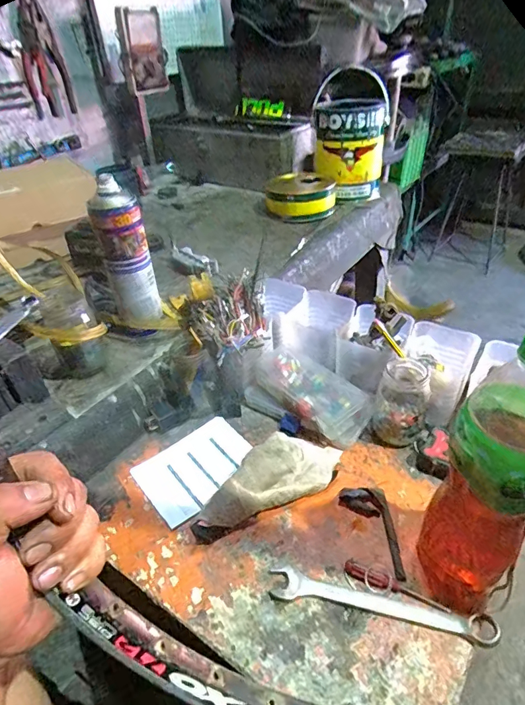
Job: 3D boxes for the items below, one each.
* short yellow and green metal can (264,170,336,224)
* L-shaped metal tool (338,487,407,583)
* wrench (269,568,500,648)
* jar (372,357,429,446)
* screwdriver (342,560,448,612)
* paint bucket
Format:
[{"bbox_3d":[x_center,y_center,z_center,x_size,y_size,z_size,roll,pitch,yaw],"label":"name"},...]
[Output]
[{"bbox_3d":[0.089,-0.367,1.039,0.162,0.074,0.159,-2,38,2],"label":"short yellow and green metal can"},{"bbox_3d":[0.130,0.185,0.466,0.047,0.012,0.105,-18,41,-18],"label":"L-shaped metal tool"},{"bbox_3d":[0.107,0.237,0.406,0.202,0.010,0.030,8,40,14],"label":"wrench"},{"bbox_3d":[0.176,0.059,0.546,0.059,0.097,0.064,-2,38,2],"label":"jar"},{"bbox_3d":[0.124,0.225,0.418,0.093,0.012,0.014,17,43,24],"label":"screwdriver"},{"bbox_3d":[0.205,-0.508,1.035,0.171,0.243,0.183,4,39,9],"label":"paint bucket"}]

